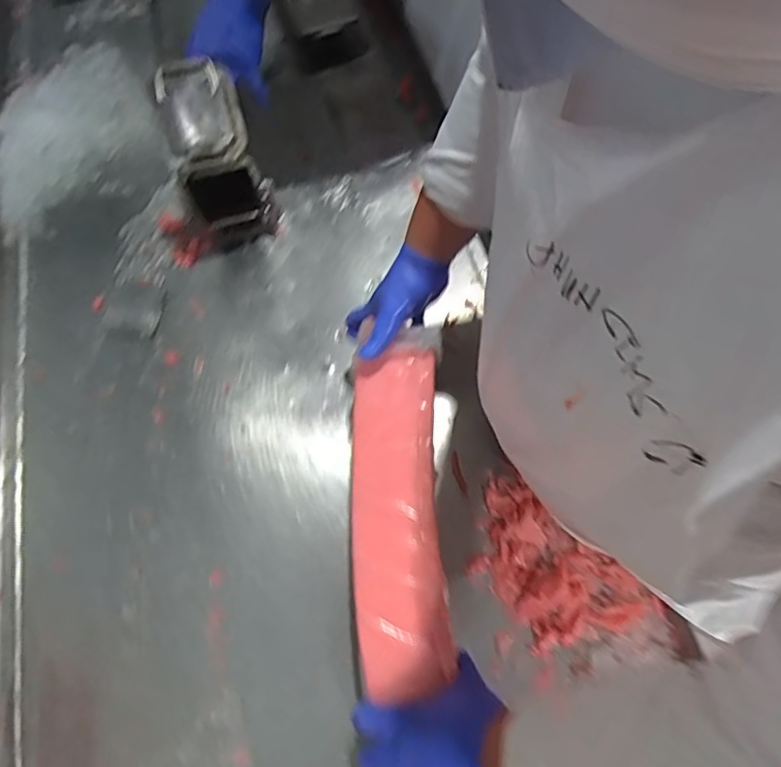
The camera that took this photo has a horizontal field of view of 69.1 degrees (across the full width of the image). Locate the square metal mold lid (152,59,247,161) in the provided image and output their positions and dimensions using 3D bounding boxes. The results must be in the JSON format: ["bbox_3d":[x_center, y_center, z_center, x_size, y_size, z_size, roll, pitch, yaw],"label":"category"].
[{"bbox_3d":[-0.241,-0.346,0.720,0.097,0.117,0.027,-18,23,-14],"label":"square metal mold lid"}]

